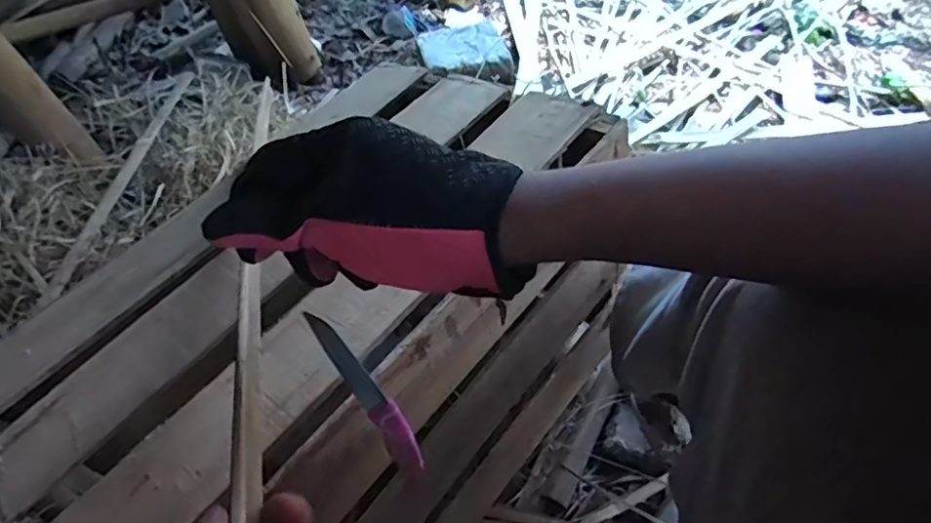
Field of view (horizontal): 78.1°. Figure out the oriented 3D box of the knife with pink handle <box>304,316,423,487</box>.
[{"bbox_3d":[-0.059,0.093,0.377,0.019,0.151,0.018,-40,31,-25],"label":"knife with pink handle"}]

